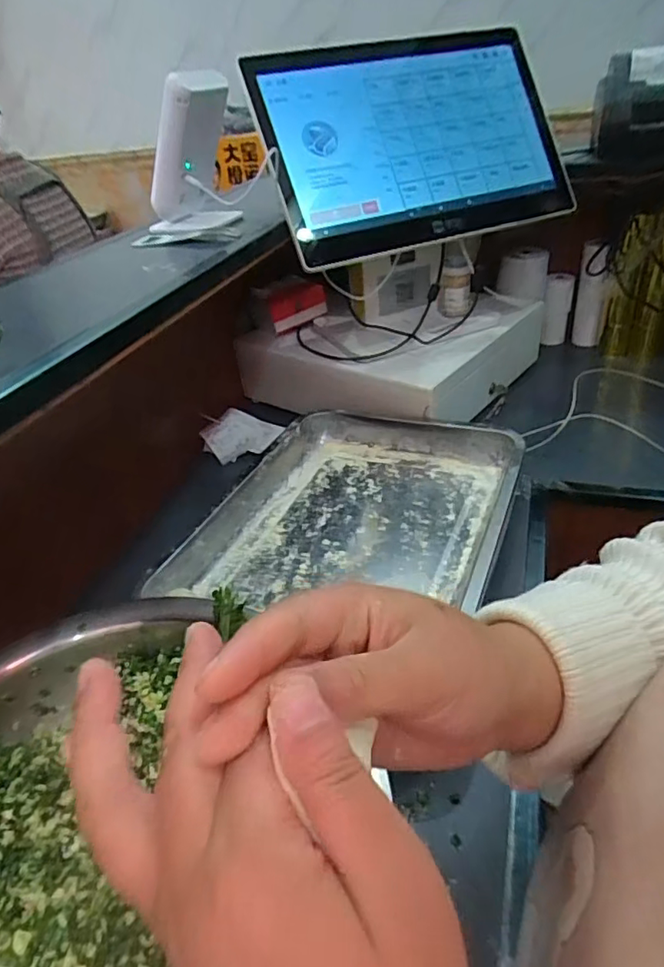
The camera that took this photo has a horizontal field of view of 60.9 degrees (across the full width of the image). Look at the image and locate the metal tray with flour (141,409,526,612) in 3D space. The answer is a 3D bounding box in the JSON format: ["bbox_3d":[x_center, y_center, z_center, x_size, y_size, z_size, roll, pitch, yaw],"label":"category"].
[{"bbox_3d":[0.031,0.035,0.606,0.294,0.045,0.356,9,38,21],"label":"metal tray with flour"}]

